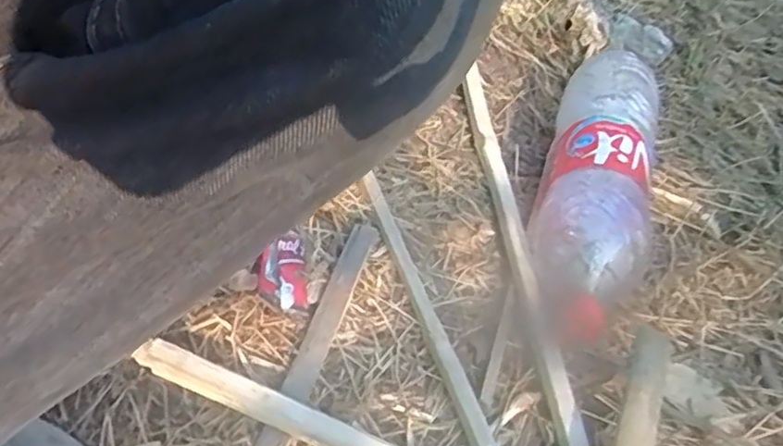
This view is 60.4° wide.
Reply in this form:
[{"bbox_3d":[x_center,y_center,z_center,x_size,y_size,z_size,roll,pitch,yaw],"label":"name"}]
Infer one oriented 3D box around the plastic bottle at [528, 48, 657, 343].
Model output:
[{"bbox_3d":[0.172,-0.042,0.569,0.083,0.082,0.281,16,43,6],"label":"plastic bottle"}]

